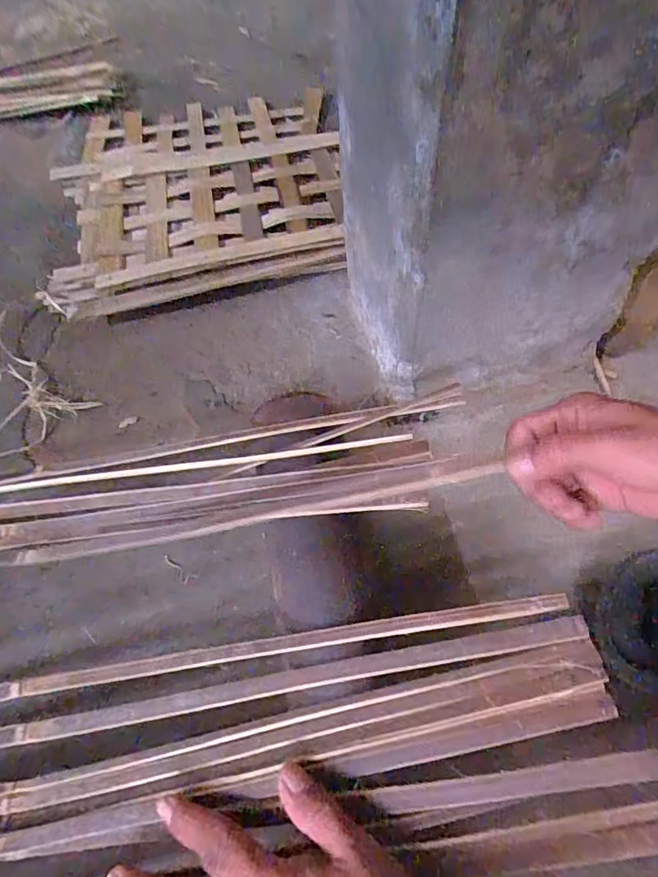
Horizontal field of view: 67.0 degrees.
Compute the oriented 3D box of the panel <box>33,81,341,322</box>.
[{"bbox_3d":[-0.172,-0.362,0.681,0.378,0.055,0.474,-10,54,-2],"label":"panel"}]

